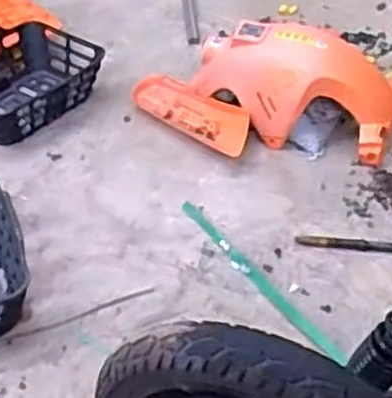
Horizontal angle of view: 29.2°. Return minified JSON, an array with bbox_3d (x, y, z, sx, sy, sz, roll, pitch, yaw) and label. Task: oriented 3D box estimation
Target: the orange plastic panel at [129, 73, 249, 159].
[{"bbox_3d":[-0.006,-0.187,1.620,0.313,0.044,0.099,32,90,35],"label":"orange plastic panel"}]

